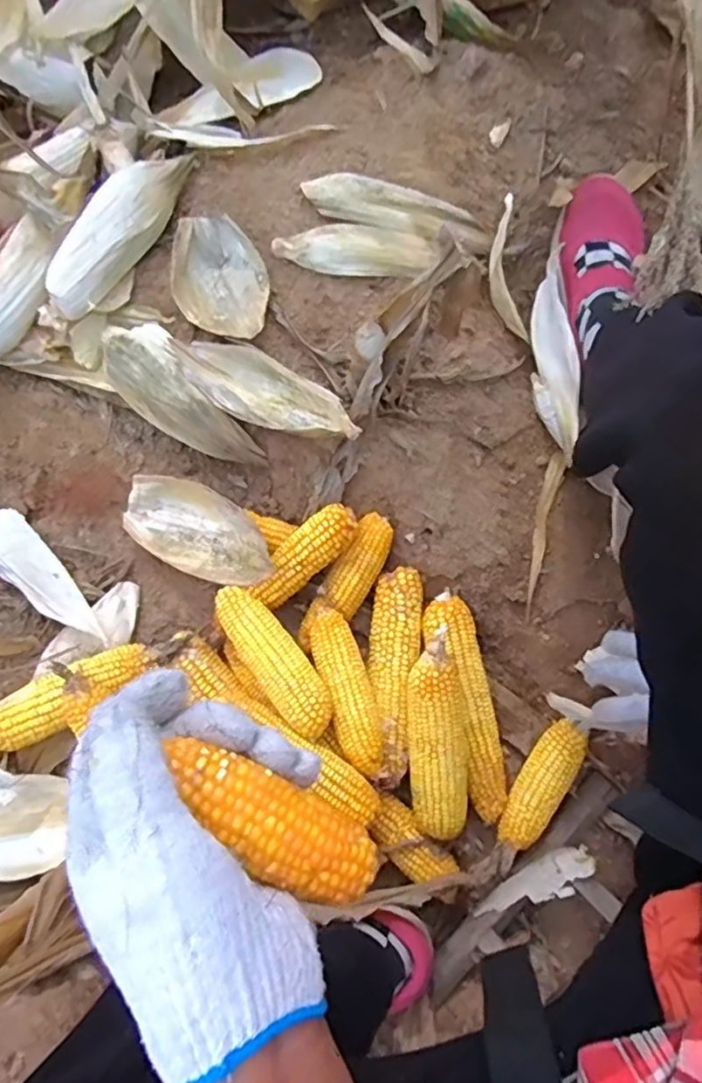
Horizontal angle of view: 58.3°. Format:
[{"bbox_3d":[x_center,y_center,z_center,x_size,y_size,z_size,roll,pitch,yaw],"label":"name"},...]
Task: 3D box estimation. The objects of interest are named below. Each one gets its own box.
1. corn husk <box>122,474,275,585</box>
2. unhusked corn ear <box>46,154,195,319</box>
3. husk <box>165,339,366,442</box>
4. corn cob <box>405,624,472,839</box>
[{"bbox_3d":[-0.158,-0.011,0.653,0.178,0.046,0.085,26,79,5],"label":"corn husk"},{"bbox_3d":[-0.256,-0.352,0.692,0.065,0.046,0.233,29,79,5],"label":"unhusked corn ear"},{"bbox_3d":[-0.085,-0.152,0.634,0.224,0.033,0.066,28,79,21],"label":"husk"},{"bbox_3d":[0.085,0.187,0.605,0.058,0.046,0.190,-5,98,-2],"label":"corn cob"}]

